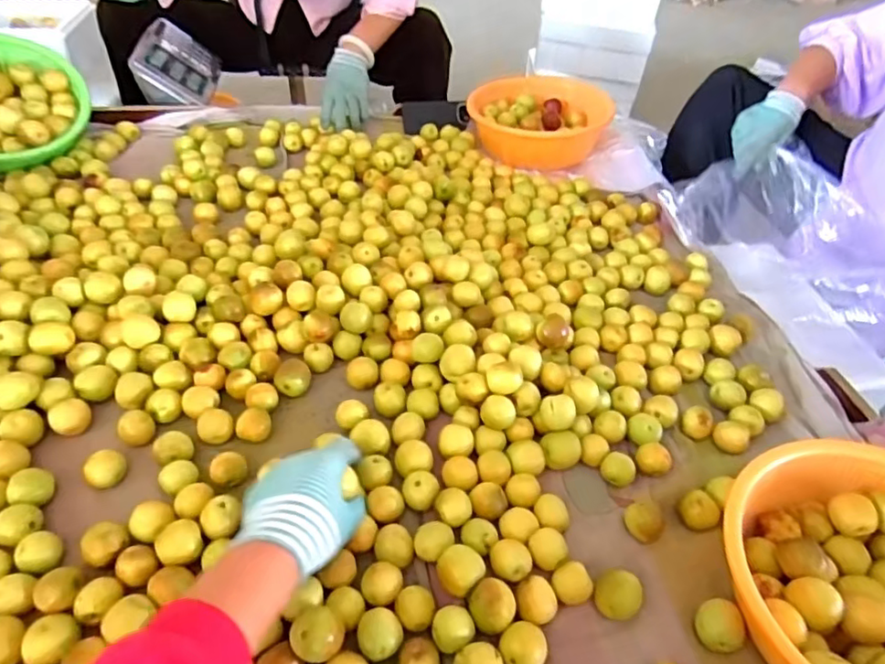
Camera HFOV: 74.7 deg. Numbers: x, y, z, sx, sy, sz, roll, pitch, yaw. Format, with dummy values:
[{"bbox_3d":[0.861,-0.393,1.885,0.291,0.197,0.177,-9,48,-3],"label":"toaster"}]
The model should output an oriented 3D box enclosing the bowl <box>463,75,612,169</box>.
[{"bbox_3d":[0.170,-0.414,1.109,0.262,0.088,0.217,27,49,20],"label":"bowl"}]

